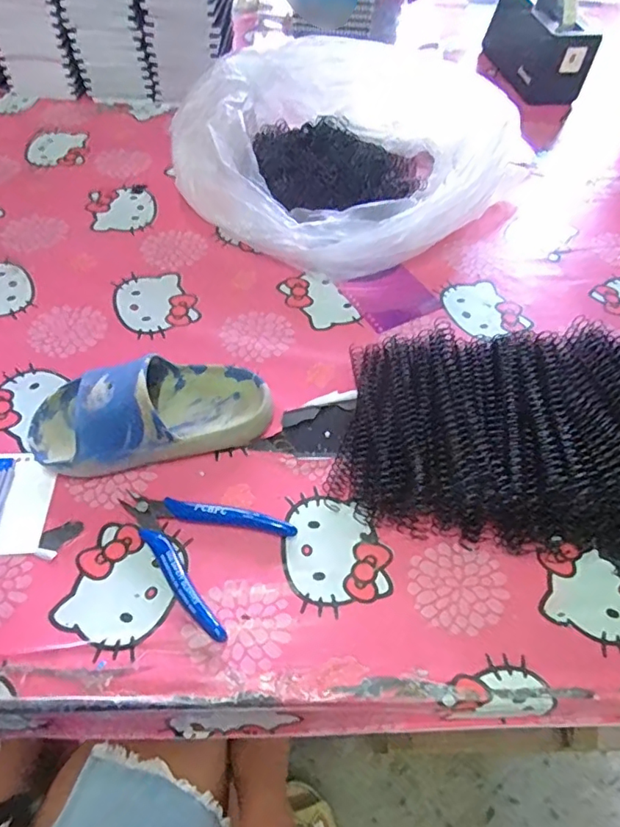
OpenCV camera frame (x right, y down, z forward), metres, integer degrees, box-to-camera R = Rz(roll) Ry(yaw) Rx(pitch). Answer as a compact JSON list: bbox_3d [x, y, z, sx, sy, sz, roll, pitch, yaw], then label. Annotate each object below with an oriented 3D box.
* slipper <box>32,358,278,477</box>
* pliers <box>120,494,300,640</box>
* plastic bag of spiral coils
[{"bbox_3d":[-0.121,-0.007,0.406,0.172,0.062,0.079,-14,57,-14],"label":"slipper"},{"bbox_3d":[-0.082,0.087,0.369,0.113,0.013,0.088,26,57,14],"label":"pliers"},{"bbox_3d":[0.034,-0.284,0.585,0.303,0.104,0.303,37,60,20],"label":"plastic bag of spiral coils"}]

